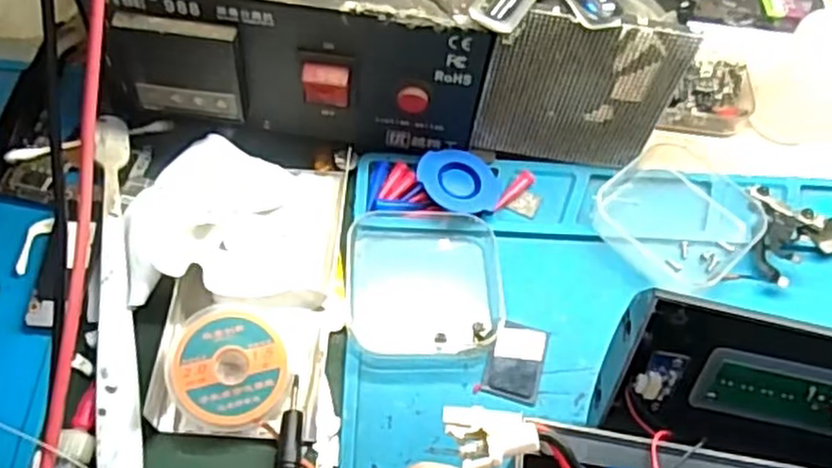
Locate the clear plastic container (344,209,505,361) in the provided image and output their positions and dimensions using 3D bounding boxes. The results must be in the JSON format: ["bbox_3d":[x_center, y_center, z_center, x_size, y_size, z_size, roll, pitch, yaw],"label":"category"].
[{"bbox_3d":[0.003,0.017,0.304,0.061,0.015,0.064,-1,57,-6],"label":"clear plastic container"}]

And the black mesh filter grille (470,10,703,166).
[{"bbox_3d":[0.068,-0.060,0.315,0.078,0.079,0.012,6,57,-1],"label":"black mesh filter grille"}]

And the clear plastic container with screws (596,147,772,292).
[{"bbox_3d":[0.120,-0.010,0.330,0.074,0.012,0.063,-36,67,-24],"label":"clear plastic container with screws"}]

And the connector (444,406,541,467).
[{"bbox_3d":[0.021,0.057,0.206,0.025,0.006,0.019,-1,57,-5],"label":"connector"}]

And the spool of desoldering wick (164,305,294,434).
[{"bbox_3d":[-0.069,0.049,0.272,0.044,0.010,0.044,5,72,-16],"label":"spool of desoldering wick"}]

